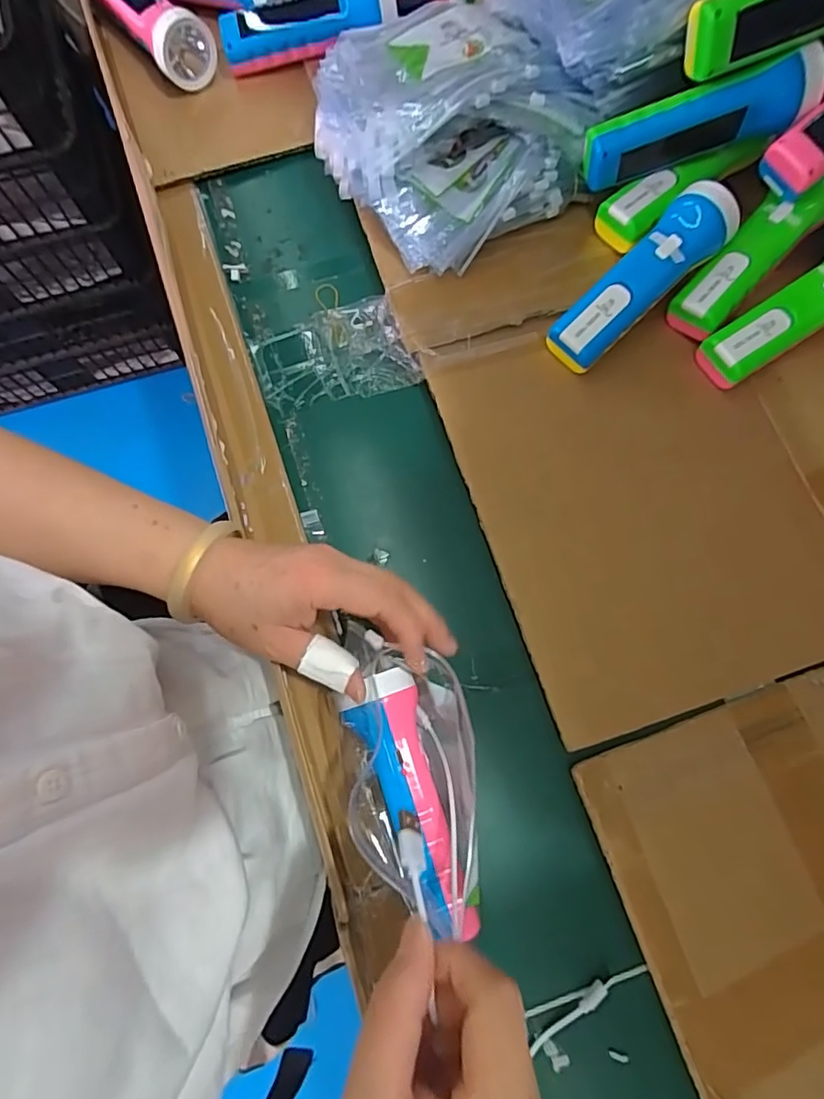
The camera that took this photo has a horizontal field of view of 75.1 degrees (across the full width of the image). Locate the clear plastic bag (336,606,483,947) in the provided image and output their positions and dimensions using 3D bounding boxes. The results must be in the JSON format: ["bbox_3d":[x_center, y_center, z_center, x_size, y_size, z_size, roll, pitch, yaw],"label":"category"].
[{"bbox_3d":[0.002,0.136,0.330,0.081,0.074,0.174,-11,75,-2],"label":"clear plastic bag"}]

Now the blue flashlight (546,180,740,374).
[{"bbox_3d":[0.177,-0.210,0.417,0.168,0.049,0.049,-40,78,-9],"label":"blue flashlight"}]

